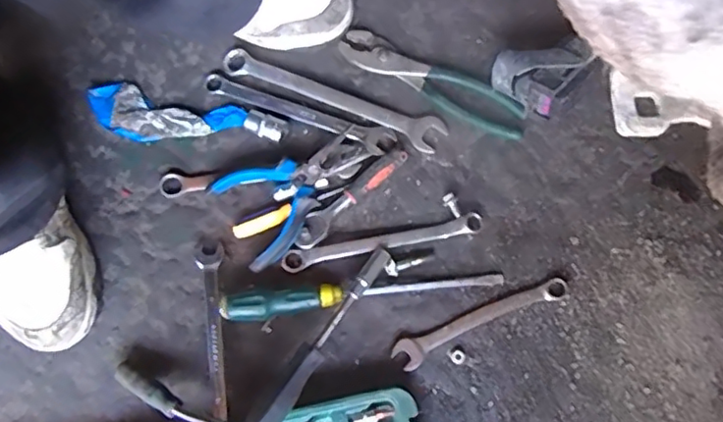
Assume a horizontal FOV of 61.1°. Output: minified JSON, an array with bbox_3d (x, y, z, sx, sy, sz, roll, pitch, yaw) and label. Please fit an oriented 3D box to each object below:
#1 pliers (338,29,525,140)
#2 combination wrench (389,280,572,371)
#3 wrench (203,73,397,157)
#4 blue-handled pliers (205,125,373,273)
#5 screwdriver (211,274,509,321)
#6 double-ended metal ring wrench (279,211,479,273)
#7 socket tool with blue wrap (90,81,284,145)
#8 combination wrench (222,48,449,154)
[{"bbox_3d":[0.068,-0.125,0.594,0.191,0.017,0.043,27,79,8],"label":"pliers"},{"bbox_3d":[0.105,0.099,0.541,0.162,0.007,0.026,-22,76,-3],"label":"combination wrench"},{"bbox_3d":[-0.063,-0.097,0.592,0.193,0.011,0.025,21,78,7],"label":"wrench"},{"bbox_3d":[-0.055,-0.018,0.564,0.142,0.028,0.088,-30,77,-5],"label":"blue-handled pliers"},{"bbox_3d":[0.000,0.072,0.541,0.246,0.032,0.024,-7,76,0],"label":"screwdriver"},{"bbox_3d":[0.018,0.029,0.564,0.184,0.015,0.019,-12,76,-1],"label":"double-ended metal ring wrench"},{"bbox_3d":[-0.171,-0.086,0.592,0.189,0.019,0.053,14,77,5],"label":"socket tool with blue wrap"},{"bbox_3d":[-0.031,-0.109,0.591,0.227,0.012,0.032,21,78,7],"label":"combination wrench"}]

